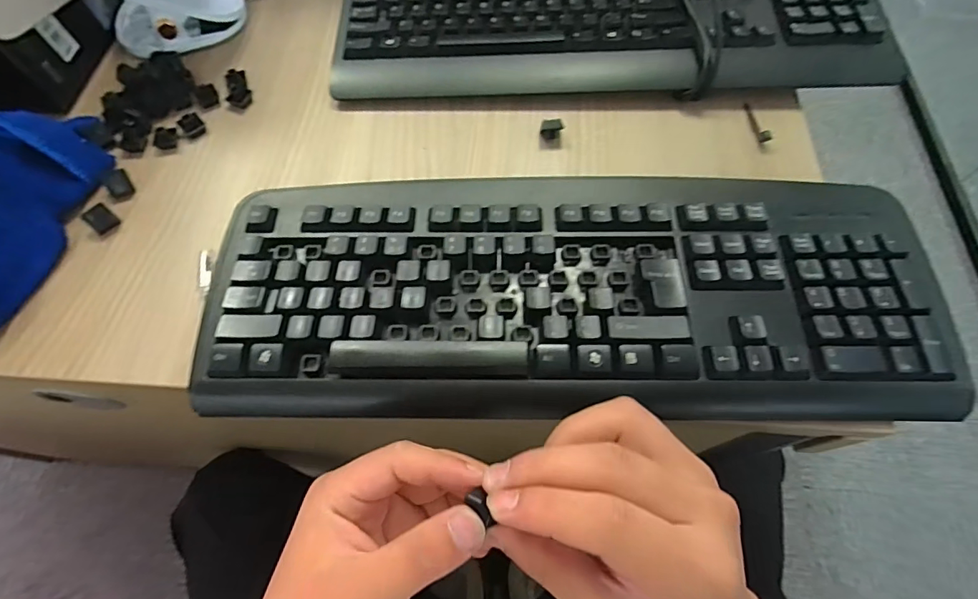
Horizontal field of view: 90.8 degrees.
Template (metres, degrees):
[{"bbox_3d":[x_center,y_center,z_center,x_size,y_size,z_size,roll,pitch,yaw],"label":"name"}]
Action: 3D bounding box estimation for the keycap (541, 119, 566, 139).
[{"bbox_3d":[0.049,-0.133,0.376,0.017,0.014,0.009,-7,64,-2],"label":"keycap"}]

